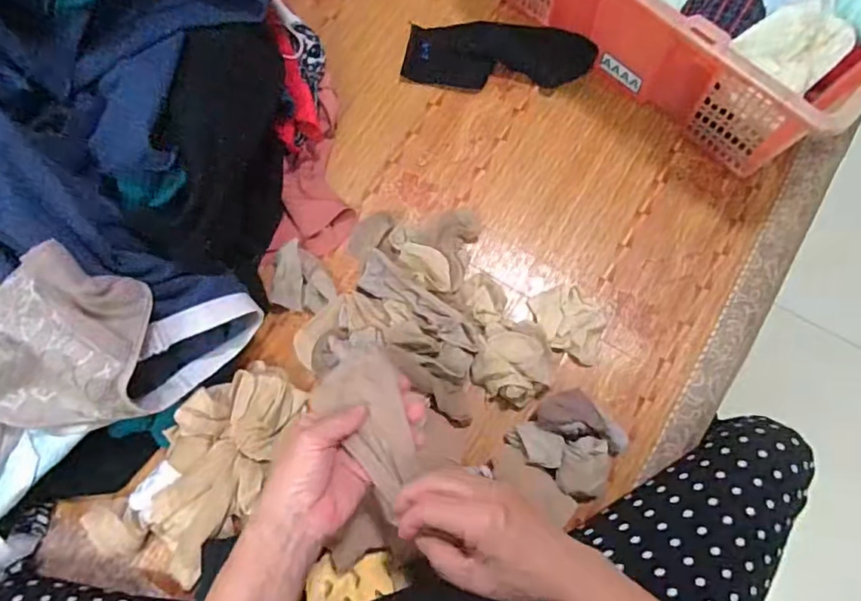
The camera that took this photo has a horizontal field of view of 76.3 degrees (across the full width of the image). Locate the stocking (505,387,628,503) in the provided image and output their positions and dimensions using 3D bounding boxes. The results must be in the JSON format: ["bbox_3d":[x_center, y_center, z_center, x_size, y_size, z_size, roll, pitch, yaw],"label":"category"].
[{"bbox_3d":[0.151,0.148,0.571,0.096,0.045,0.105,-43,77,-11],"label":"stocking"}]

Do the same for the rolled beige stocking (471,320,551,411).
[{"bbox_3d":[0.089,0.066,0.592,0.081,0.049,0.093,2,74,2],"label":"rolled beige stocking"}]

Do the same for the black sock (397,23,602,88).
[{"bbox_3d":[0.087,-0.317,0.709,0.243,0.037,0.084,9,74,4],"label":"black sock"}]

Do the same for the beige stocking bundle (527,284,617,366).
[{"bbox_3d":[0.155,0.023,0.620,0.087,0.018,0.073,25,75,8],"label":"beige stocking bundle"}]

